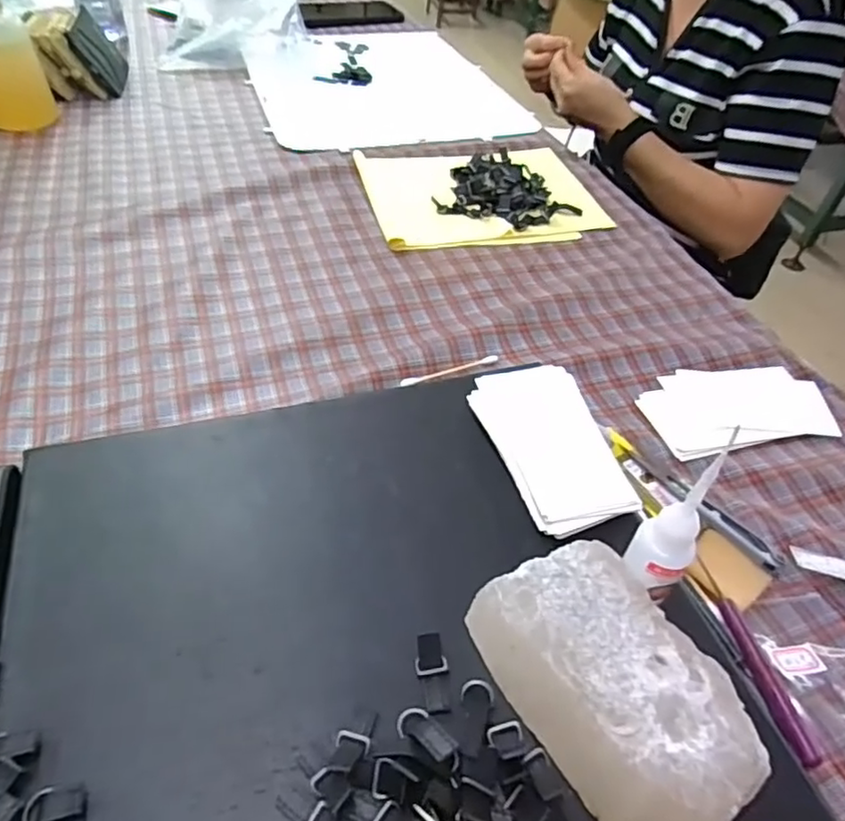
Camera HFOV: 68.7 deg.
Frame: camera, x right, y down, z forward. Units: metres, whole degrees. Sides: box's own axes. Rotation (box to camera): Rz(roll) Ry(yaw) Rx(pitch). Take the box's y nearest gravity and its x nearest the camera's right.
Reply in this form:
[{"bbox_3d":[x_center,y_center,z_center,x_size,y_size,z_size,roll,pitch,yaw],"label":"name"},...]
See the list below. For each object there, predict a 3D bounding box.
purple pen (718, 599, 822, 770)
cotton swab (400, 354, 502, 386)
[{"bbox_3d":[0.159,0.124,0.288,0.009,0.011,0.074,-9,50,-14],"label":"purple pen"},{"bbox_3d":[0.019,-0.028,0.425,0.074,0.004,0.007,-17,52,-19],"label":"cotton swab"}]

